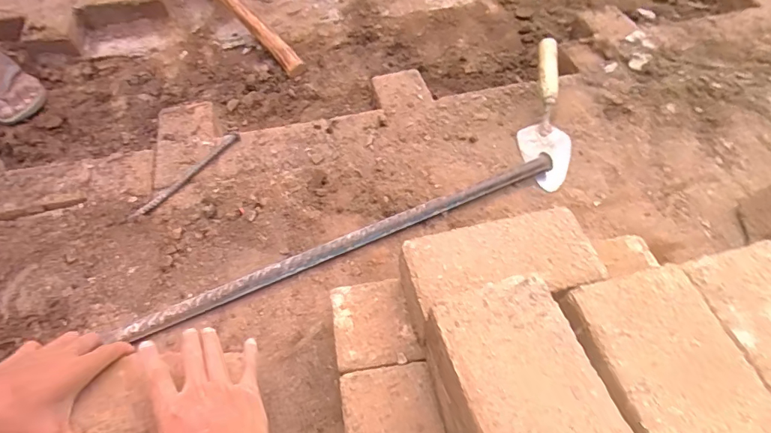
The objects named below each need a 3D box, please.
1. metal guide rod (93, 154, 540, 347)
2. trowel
[{"bbox_3d":[-0.038,0.033,0.674,0.679,0.021,0.025,-22,57,-14],"label":"metal guide rod"},{"bbox_3d":[0.288,-0.181,0.807,0.088,0.059,0.285,3,79,3],"label":"trowel"}]

